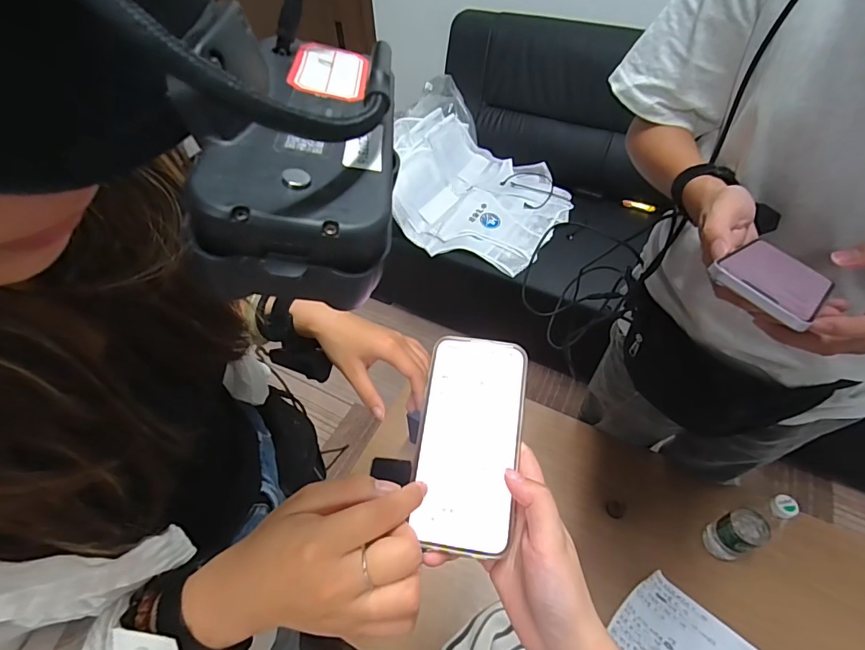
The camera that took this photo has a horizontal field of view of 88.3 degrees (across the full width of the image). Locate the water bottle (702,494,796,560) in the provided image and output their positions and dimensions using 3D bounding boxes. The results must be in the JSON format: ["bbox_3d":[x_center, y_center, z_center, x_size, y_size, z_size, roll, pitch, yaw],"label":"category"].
[{"bbox_3d":[0.538,0.344,0.756,0.057,0.223,0.065,-15,53,-11],"label":"water bottle"}]

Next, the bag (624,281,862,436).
[{"bbox_3d":[0.385,0.069,0.638,0.260,0.155,0.085,35,60,25],"label":"bag"}]

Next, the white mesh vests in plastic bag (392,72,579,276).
[{"bbox_3d":[0.145,-0.515,1.547,0.666,0.219,0.577,28,57,21],"label":"white mesh vests in plastic bag"}]

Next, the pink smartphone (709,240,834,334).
[{"bbox_3d":[0.268,-0.038,0.347,0.139,0.012,0.069,-22,52,-40],"label":"pink smartphone"}]

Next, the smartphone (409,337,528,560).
[{"bbox_3d":[0.027,0.080,0.318,0.071,0.005,0.144,6,68,6],"label":"smartphone"}]

